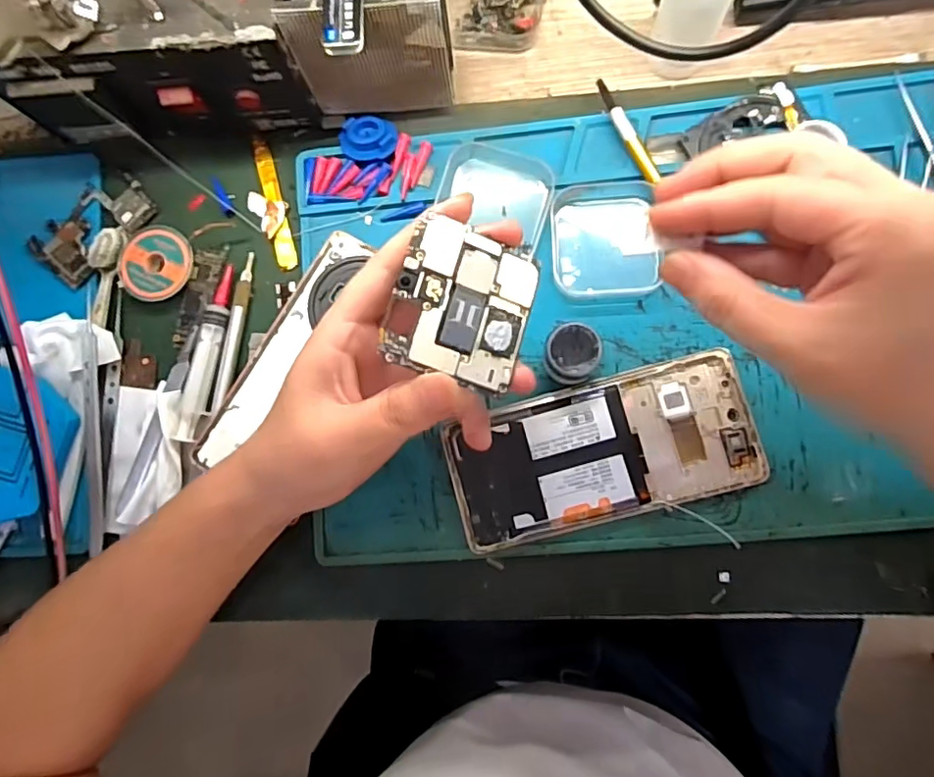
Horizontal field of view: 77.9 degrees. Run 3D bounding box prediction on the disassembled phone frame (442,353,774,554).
[{"bbox_3d":[0.073,0.034,0.317,0.163,0.010,0.073,-15,82,4],"label":"disassembled phone frame"}]

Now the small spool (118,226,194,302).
[{"bbox_3d":[-0.189,-0.076,0.352,0.042,0.010,0.045,-1,83,5],"label":"small spool"}]

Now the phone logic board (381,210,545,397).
[{"bbox_3d":[0.000,-0.036,0.242,0.055,0.004,0.065,19,77,-13],"label":"phone logic board"}]

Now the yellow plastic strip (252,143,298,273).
[{"bbox_3d":[-0.119,-0.113,0.356,0.012,0.007,0.083,-14,82,4],"label":"yellow plastic strip"}]

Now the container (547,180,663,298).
[{"bbox_3d":[0.078,-0.086,0.329,0.059,0.012,0.066,-5,83,5],"label":"container"}]

